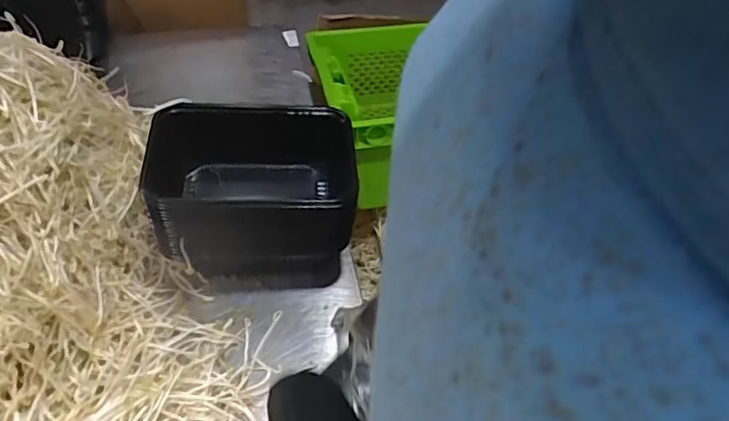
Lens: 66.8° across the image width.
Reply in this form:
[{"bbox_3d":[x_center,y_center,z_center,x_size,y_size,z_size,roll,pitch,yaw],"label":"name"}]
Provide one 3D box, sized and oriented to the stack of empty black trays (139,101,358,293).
[{"bbox_3d":[-0.107,-0.008,0.544,0.188,0.140,0.125,-5,51,-9],"label":"stack of empty black trays"}]

